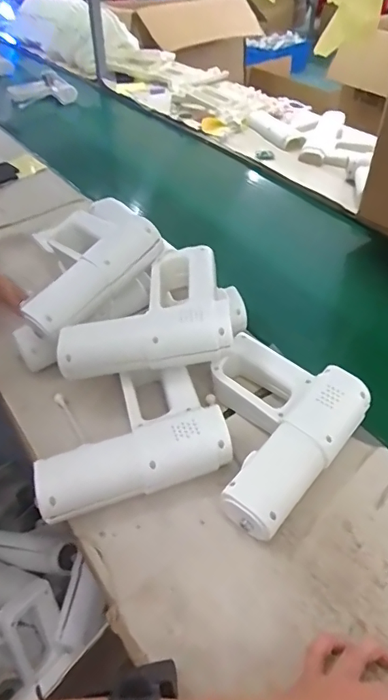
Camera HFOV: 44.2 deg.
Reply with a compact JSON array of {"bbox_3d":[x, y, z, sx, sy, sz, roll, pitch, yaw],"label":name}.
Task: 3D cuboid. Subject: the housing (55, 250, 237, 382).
[{"bbox_3d":[-0.061,-0.056,0.623,0.210,0.060,0.186,-4,44,-1],"label":"housing"}]

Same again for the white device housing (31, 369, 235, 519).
[{"bbox_3d":[-0.078,0.099,0.546,0.208,0.055,0.142,-18,46,-15],"label":"white device housing"}]

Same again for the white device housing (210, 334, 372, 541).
[{"bbox_3d":[0.073,0.085,0.547,0.177,0.063,0.204,30,53,29],"label":"white device housing"}]

